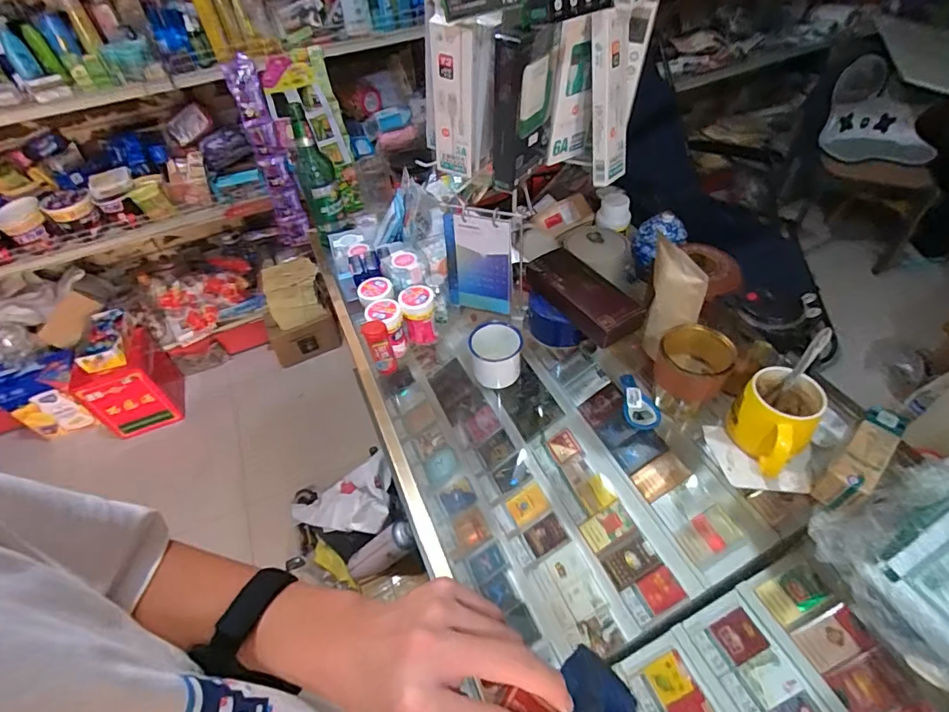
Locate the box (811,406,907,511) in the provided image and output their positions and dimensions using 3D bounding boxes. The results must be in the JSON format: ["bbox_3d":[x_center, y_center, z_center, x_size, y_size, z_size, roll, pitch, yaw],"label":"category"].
[{"bbox_3d":[0.452,0.115,0.561,0.141,0.047,0.048,-45,57,-13],"label":"box"}]

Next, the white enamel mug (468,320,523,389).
[{"bbox_3d":[0.032,-0.001,0.709,0.074,0.075,0.066,-2,48,3],"label":"white enamel mug"}]

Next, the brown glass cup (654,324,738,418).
[{"bbox_3d":[0.289,0.025,0.652,0.083,0.133,0.082,-3,48,3],"label":"brown glass cup"}]

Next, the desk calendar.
[{"bbox_3d":[0.005,-0.141,0.743,0.101,0.169,0.018,13,51,16],"label":"desk calendar"}]

